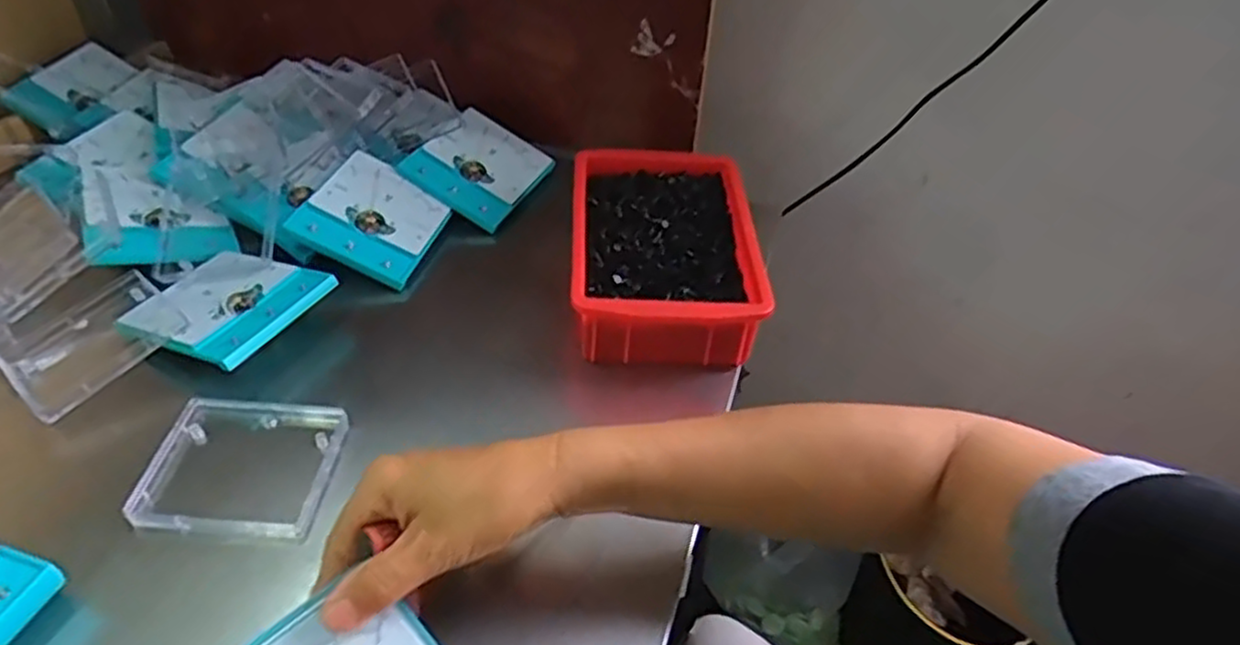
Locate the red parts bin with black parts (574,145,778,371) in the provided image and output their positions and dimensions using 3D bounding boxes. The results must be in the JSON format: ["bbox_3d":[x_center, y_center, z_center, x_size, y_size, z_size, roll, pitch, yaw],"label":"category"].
[{"bbox_3d":[0.030,-0.056,0.563,0.132,0.060,0.191,2,44,-4],"label":"red parts bin with black parts"}]

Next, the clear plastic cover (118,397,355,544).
[{"bbox_3d":[-0.227,0.085,0.439,0.104,0.008,0.092,5,43,-1],"label":"clear plastic cover"}]

